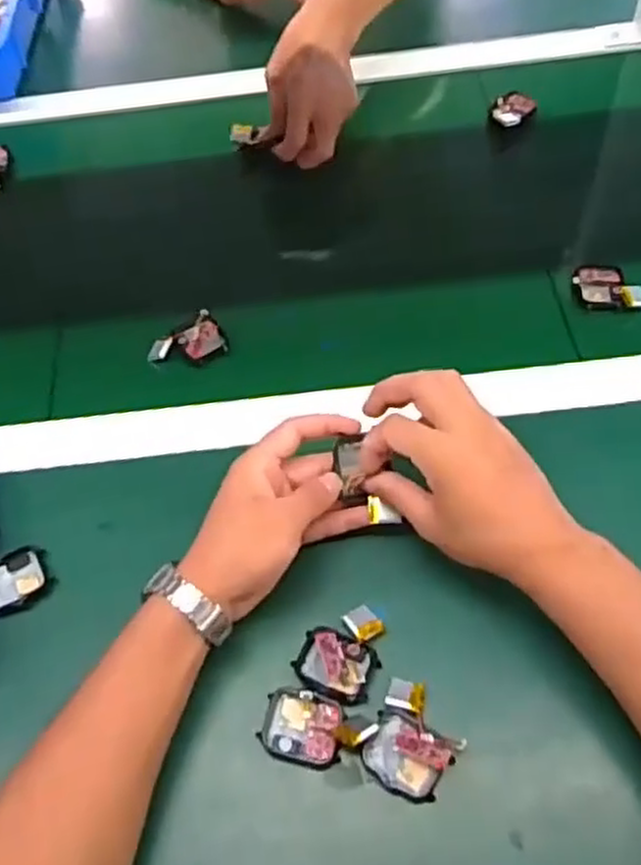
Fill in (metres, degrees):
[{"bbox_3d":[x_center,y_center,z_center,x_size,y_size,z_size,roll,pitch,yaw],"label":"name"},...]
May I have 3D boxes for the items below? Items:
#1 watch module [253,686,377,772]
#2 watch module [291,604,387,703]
[{"bbox_3d":[-0.003,0.170,0.435,0.064,0.021,0.039,12,59,13],"label":"watch module"},{"bbox_3d":[0.013,0.130,0.461,0.046,0.012,0.056,16,60,15],"label":"watch module"}]

